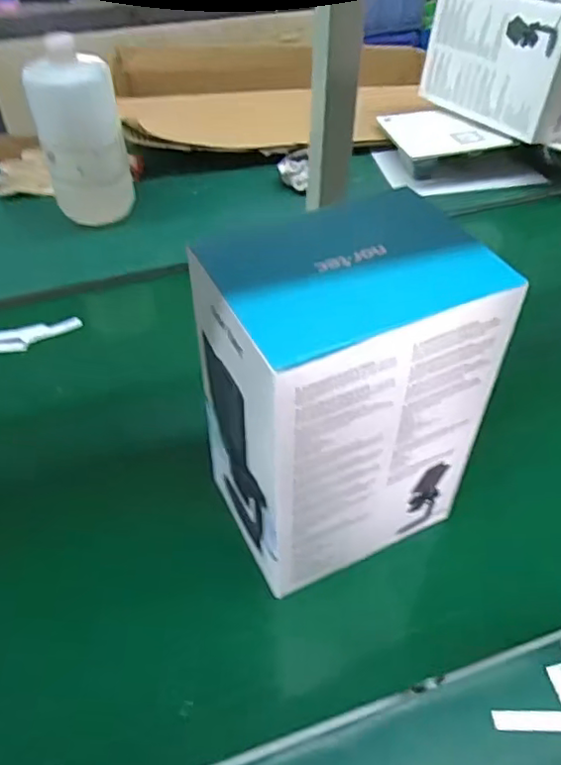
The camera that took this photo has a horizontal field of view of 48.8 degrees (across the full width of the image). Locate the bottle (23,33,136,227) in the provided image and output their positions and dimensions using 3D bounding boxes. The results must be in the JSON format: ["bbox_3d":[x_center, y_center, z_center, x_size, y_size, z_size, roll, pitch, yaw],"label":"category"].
[{"bbox_3d":[-0.233,-0.280,0.728,0.074,0.189,0.074,17,51,17],"label":"bottle"}]

